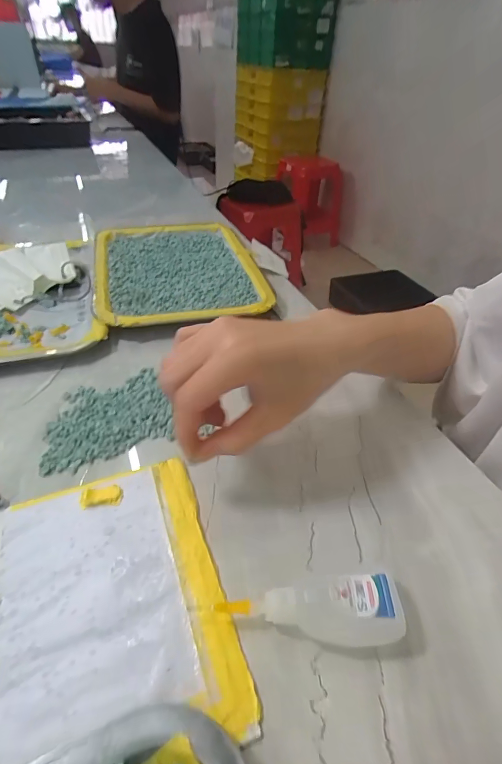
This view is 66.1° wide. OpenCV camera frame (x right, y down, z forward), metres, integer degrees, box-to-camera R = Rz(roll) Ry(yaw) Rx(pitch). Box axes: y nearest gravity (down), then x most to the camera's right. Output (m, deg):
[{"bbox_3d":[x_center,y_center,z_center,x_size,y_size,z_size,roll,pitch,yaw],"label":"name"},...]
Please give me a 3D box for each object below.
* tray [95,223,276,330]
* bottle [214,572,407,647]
[{"bbox_3d":[-0.091,-0.142,0.469,0.183,0.021,0.250,-10,43,-15],"label":"tray"},{"bbox_3d":[0.030,0.115,0.193,0.086,0.021,0.028,2,42,-2],"label":"bottle"}]

